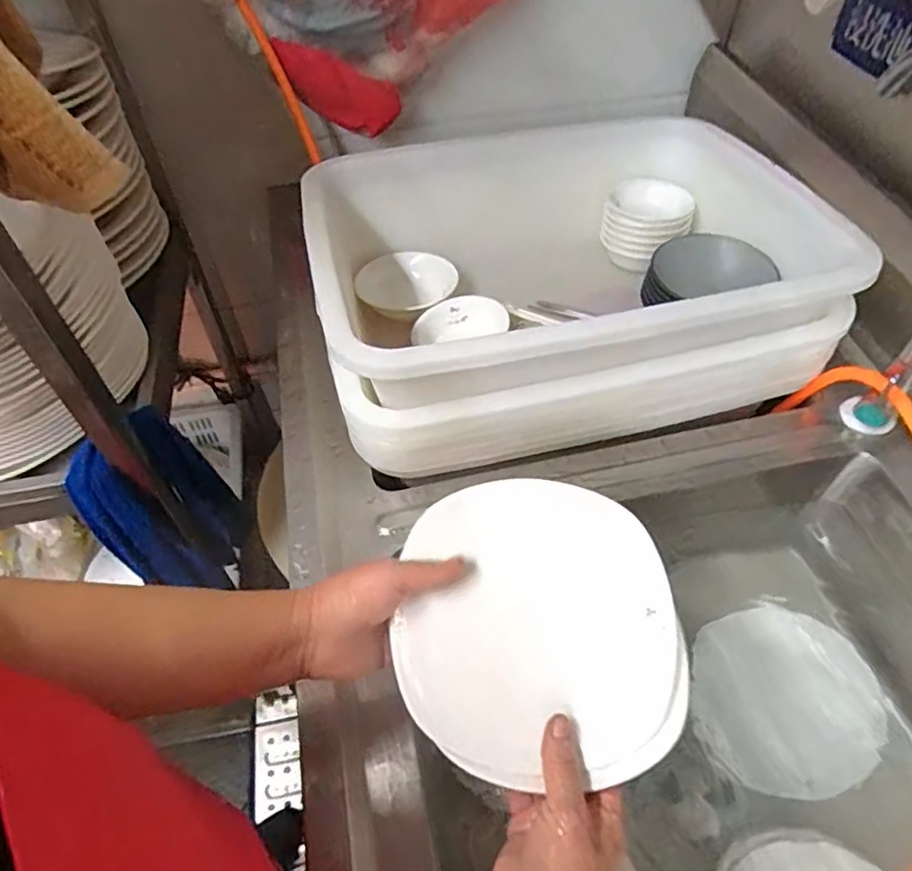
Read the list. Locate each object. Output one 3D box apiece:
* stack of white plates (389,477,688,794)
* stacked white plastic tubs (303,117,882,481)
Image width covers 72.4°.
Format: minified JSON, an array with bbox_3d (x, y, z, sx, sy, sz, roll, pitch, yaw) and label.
[{"bbox_3d":[0.057,0.129,0.436,0.190,0.015,0.192,-1,68,-4],"label":"stack of white plates"},{"bbox_3d":[0.121,-0.181,0.718,0.543,0.195,0.394,-13,54,-7],"label":"stacked white plastic tubs"}]

